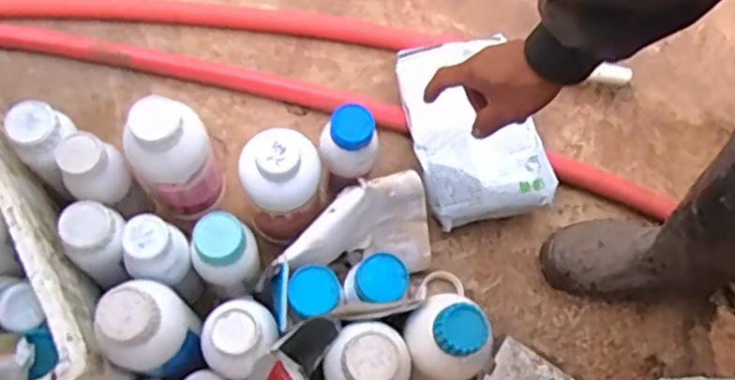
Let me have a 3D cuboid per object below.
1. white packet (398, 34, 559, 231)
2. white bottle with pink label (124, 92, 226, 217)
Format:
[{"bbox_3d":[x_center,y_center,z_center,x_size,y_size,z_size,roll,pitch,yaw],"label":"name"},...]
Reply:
[{"bbox_3d":[0.138,-0.086,0.914,0.161,0.042,0.243,-15,75,-6],"label":"white packet"},{"bbox_3d":[-0.219,-0.030,0.801,0.074,0.196,0.091,41,76,13],"label":"white bottle with pink label"}]

